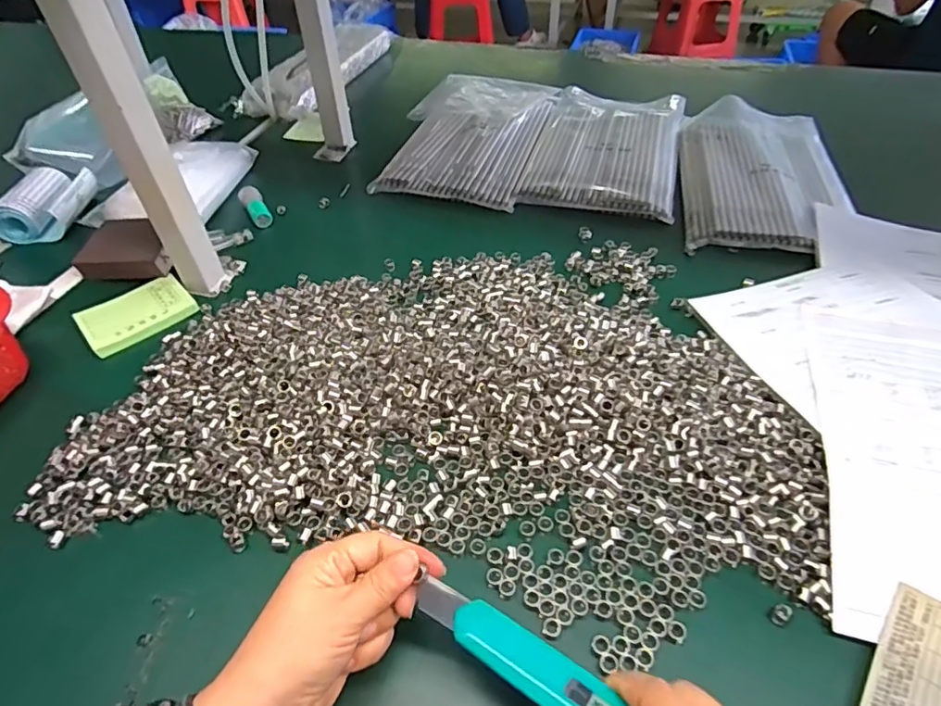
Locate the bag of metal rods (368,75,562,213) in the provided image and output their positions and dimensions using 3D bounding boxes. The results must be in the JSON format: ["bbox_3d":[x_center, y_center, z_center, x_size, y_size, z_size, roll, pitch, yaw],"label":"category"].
[{"bbox_3d":[0.001,-0.305,0.772,0.198,0.033,0.318,8,46,11],"label":"bag of metal rods"}]

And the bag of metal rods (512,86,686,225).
[{"bbox_3d":[0.188,-0.285,0.763,0.183,0.022,0.320,11,47,14],"label":"bag of metal rods"}]

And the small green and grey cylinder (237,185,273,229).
[{"bbox_3d":[-0.253,-0.171,0.660,0.024,0.028,0.060,-24,49,-20],"label":"small green and grey cylinder"}]

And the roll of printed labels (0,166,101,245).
[{"bbox_3d":[-0.502,-0.177,0.671,0.082,0.048,0.107,-2,45,0],"label":"roll of printed labels"}]

